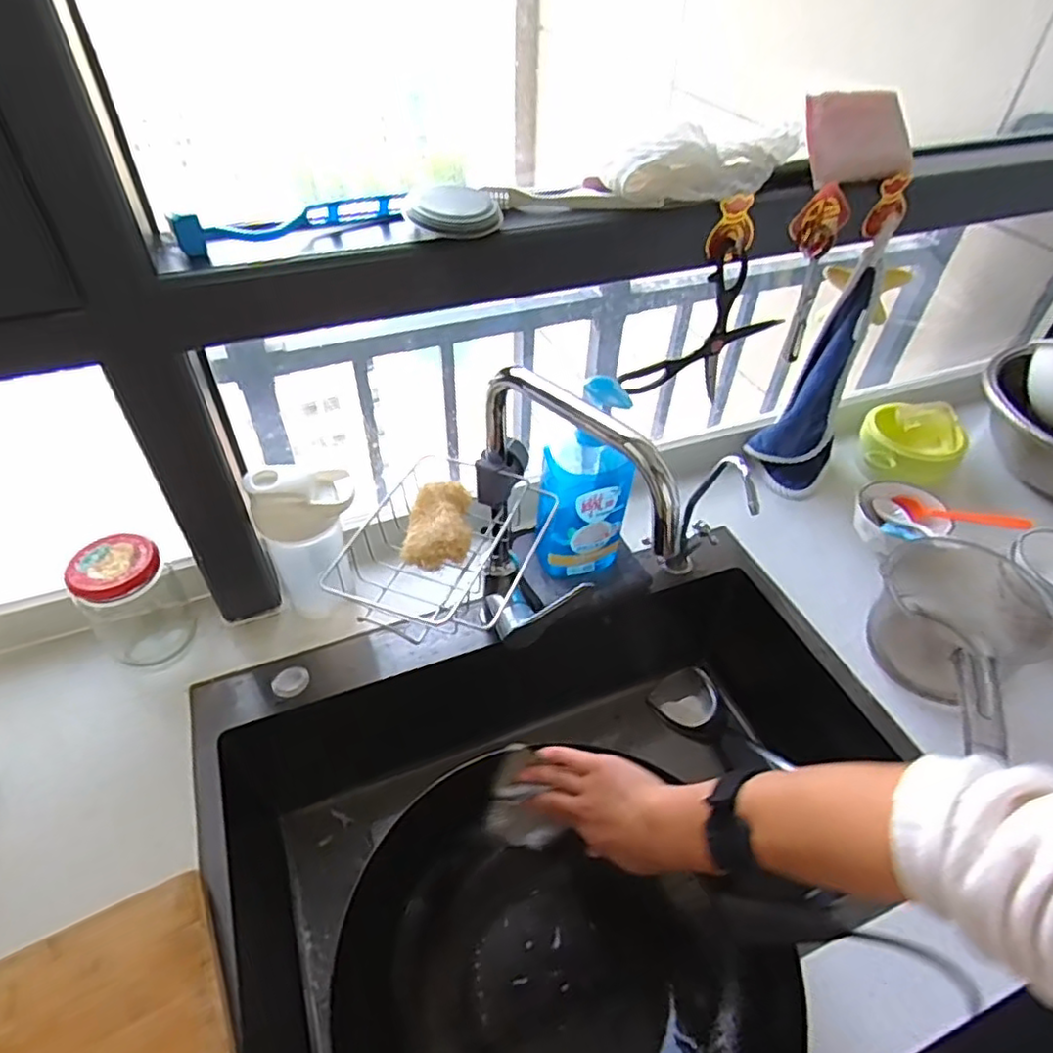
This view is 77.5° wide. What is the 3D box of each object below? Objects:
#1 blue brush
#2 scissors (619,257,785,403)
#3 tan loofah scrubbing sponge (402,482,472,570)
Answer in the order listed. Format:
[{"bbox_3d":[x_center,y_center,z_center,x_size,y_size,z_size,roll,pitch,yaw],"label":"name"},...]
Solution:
[{"bbox_3d":[-0.188,-0.250,0.537,0.182,0.029,0.018,-18,48,-19],"label":"blue brush"},{"bbox_3d":[0.201,-0.199,0.725,0.119,0.176,0.025,14,41,-33],"label":"scissors"},{"bbox_3d":[-0.074,-0.003,0.570,0.054,0.032,0.078,3,45,1],"label":"tan loofah scrubbing sponge"}]

